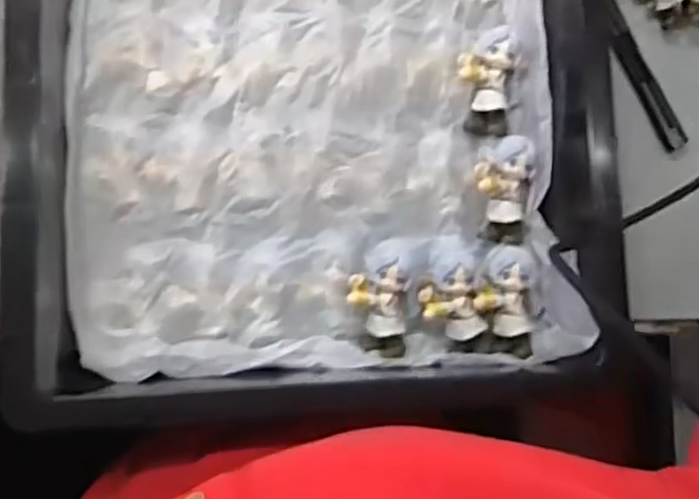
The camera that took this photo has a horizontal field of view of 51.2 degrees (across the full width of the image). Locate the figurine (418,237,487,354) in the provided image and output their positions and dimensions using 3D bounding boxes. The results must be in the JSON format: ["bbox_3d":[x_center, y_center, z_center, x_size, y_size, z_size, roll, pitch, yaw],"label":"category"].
[{"bbox_3d":[0.056,0.026,0.410,0.032,0.030,0.064,-6,86,-9],"label":"figurine"}]

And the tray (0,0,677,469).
[{"bbox_3d":[-0.014,-0.132,0.398,0.317,0.073,0.461,1,85,-9],"label":"tray"}]

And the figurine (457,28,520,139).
[{"bbox_3d":[0.081,-0.099,0.428,0.035,0.022,0.062,3,99,-9],"label":"figurine"}]

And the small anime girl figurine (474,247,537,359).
[{"bbox_3d":[0.088,0.029,0.413,0.033,0.018,0.058,8,84,-8],"label":"small anime girl figurine"}]

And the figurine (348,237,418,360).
[{"bbox_3d":[0.019,0.024,0.407,0.037,0.028,0.068,11,84,-8],"label":"figurine"}]

